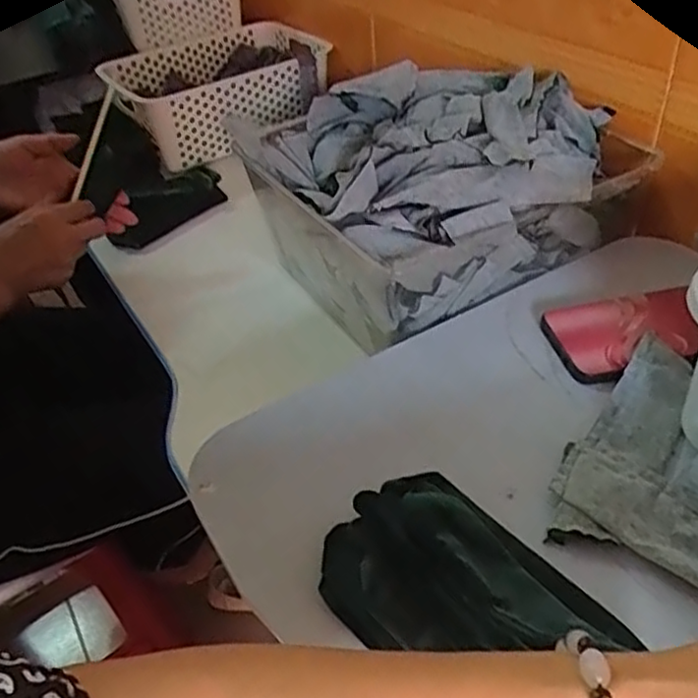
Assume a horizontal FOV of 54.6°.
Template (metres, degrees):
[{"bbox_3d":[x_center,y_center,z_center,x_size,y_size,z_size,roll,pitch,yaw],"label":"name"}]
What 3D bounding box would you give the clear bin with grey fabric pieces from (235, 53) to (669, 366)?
[{"bbox_3d":[0.087,-0.158,0.662,0.295,0.157,0.280,-23,43,-19],"label":"clear bin with grey fabric pieces"}]

